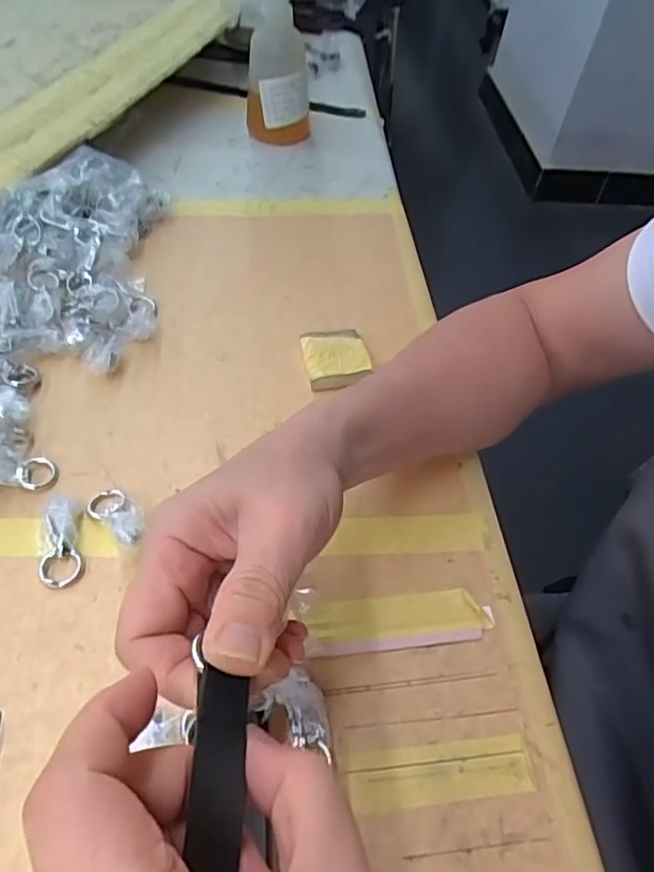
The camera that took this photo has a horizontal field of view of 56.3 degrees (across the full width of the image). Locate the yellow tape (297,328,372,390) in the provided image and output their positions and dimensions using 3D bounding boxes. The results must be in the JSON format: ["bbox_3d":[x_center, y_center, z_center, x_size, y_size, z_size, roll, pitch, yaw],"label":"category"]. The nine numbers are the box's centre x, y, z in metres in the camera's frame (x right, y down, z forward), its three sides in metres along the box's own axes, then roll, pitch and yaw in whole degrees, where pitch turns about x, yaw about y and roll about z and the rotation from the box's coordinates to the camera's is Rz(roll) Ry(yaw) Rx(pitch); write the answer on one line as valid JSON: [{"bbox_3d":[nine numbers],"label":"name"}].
[{"bbox_3d":[0.006,-0.056,0.440,0.046,0.013,0.054,-6,52,-11],"label":"yellow tape"}]

